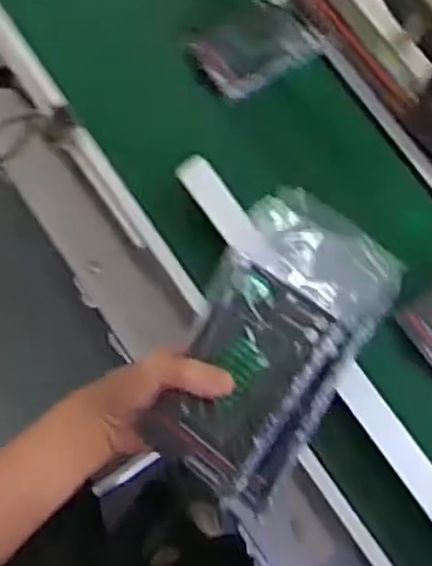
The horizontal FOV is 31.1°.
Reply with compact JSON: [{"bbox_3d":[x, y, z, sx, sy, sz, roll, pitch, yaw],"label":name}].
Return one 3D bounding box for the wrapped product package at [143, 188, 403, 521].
[{"bbox_3d":[0.035,0.043,0.508,0.098,0.046,0.202,26,88,28],"label":"wrapped product package"}]

